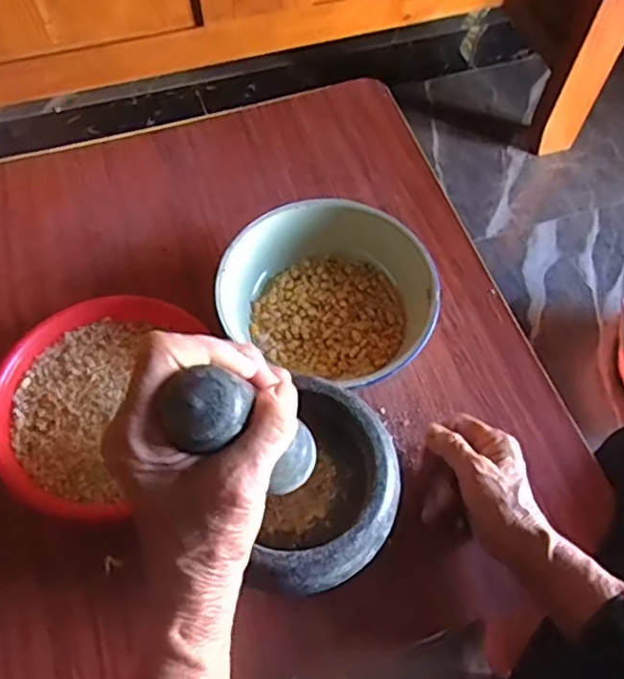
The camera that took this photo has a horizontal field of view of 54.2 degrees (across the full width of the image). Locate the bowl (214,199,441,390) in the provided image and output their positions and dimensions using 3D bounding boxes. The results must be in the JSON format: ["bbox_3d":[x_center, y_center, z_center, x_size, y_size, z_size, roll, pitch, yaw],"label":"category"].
[{"bbox_3d":[0.019,-0.047,0.585,0.192,0.067,0.169,19,64,9],"label":"bowl"}]

